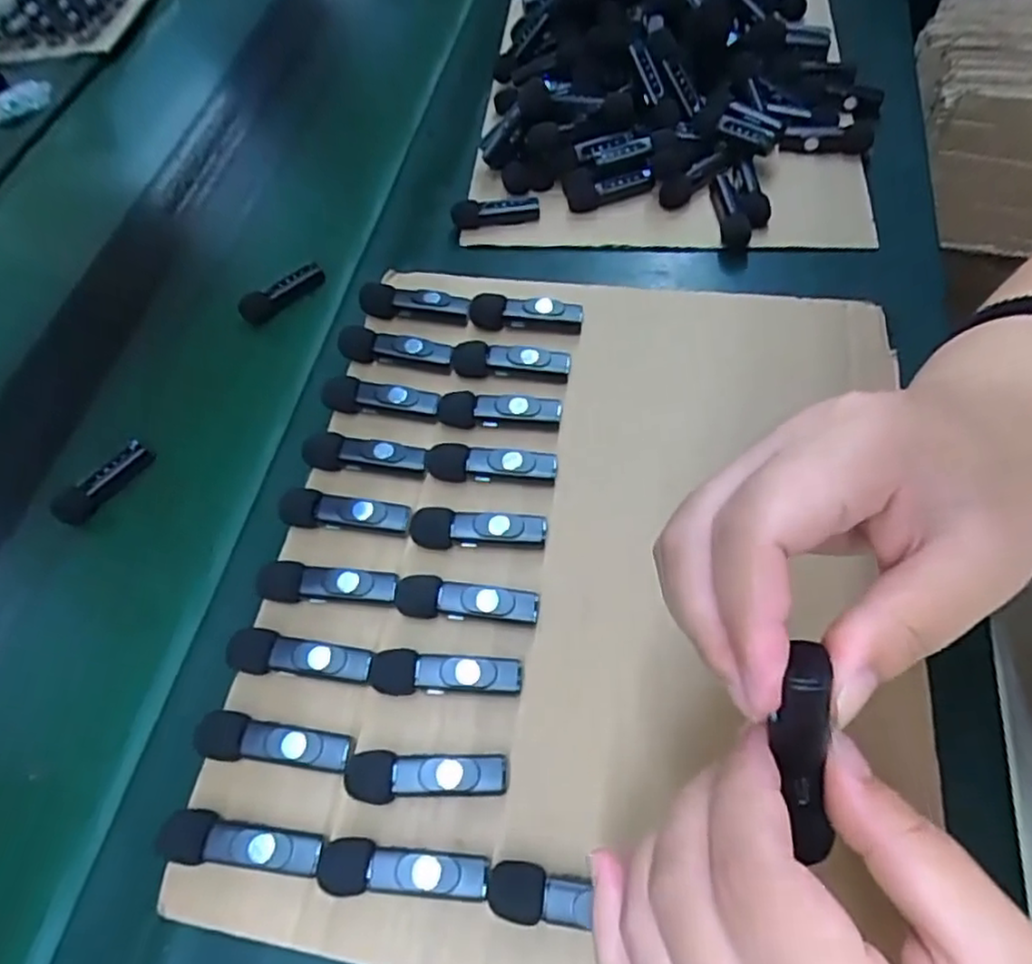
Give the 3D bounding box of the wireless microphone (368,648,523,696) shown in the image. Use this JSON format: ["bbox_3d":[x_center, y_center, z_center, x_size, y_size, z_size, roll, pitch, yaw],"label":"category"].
[{"bbox_3d":[-0.031,0.084,0.295,0.066,0.015,0.018,3,60,5],"label":"wireless microphone"}]

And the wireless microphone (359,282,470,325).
[{"bbox_3d":[-0.061,-0.105,0.402,0.066,0.017,0.012,6,60,7],"label":"wireless microphone"}]

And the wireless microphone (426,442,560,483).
[{"bbox_3d":[-0.013,-0.009,0.345,0.066,0.013,0.016,2,60,5],"label":"wireless microphone"}]

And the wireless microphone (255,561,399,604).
[{"bbox_3d":[-0.088,0.048,0.319,0.063,0.017,0.018,0,59,4],"label":"wireless microphone"}]

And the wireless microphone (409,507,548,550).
[{"bbox_3d":[-0.019,0.024,0.327,0.065,0.015,0.017,4,60,6],"label":"wireless microphone"}]

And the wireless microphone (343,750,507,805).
[{"bbox_3d":[-0.037,0.120,0.275,0.064,0.014,0.019,0,59,4],"label":"wireless microphone"}]

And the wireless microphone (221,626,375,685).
[{"bbox_3d":[-0.097,0.078,0.302,0.065,0.012,0.018,5,60,7],"label":"wireless microphone"}]

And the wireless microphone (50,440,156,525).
[{"bbox_3d":[-0.265,0.000,0.436,0.021,0.017,0.065,31,69,24],"label":"wireless microphone"}]

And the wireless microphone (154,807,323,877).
[{"bbox_3d":[-0.108,0.143,0.268,0.063,0.014,0.018,5,60,7],"label":"wireless microphone"}]

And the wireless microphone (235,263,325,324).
[{"bbox_3d":[-0.173,-0.140,0.505,0.065,0.018,0.020,-32,59,-10],"label":"wireless microphone"}]

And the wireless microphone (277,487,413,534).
[{"bbox_3d":[-0.083,0.015,0.333,0.062,0.017,0.017,4,60,6],"label":"wireless microphone"}]

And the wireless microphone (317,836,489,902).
[{"bbox_3d":[-0.043,0.148,0.260,0.063,0.015,0.018,1,60,5],"label":"wireless microphone"}]

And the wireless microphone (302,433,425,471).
[{"bbox_3d":[-0.079,-0.014,0.351,0.063,0.011,0.015,5,60,7],"label":"wireless microphone"}]

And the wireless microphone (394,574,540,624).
[{"bbox_3d":[-0.023,0.055,0.311,0.065,0.016,0.017,5,60,7],"label":"wireless microphone"}]

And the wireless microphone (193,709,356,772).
[{"bbox_3d":[-0.102,0.109,0.285,0.065,0.014,0.018,4,60,6],"label":"wireless microphone"}]

